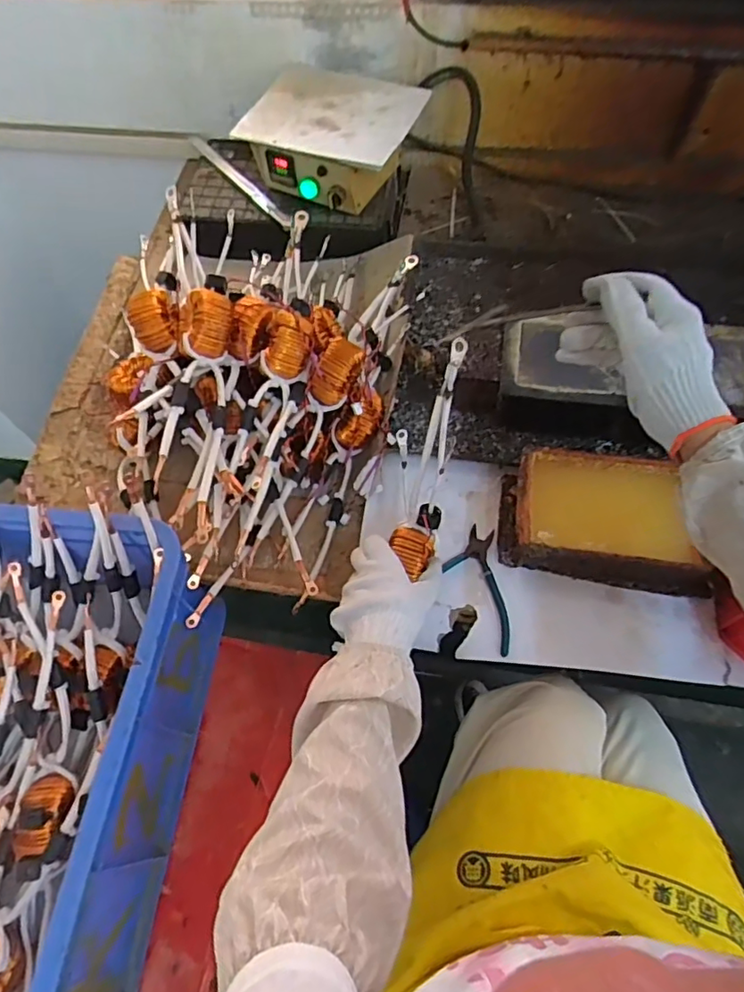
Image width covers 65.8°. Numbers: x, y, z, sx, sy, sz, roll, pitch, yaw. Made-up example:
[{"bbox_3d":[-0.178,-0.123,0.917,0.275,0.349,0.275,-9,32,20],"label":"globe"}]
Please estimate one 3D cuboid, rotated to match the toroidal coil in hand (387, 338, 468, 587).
[{"bbox_3d":[0.058,-0.040,0.608,0.052,0.057,0.240,10,89,8],"label":"toroidal coil in hand"}]

